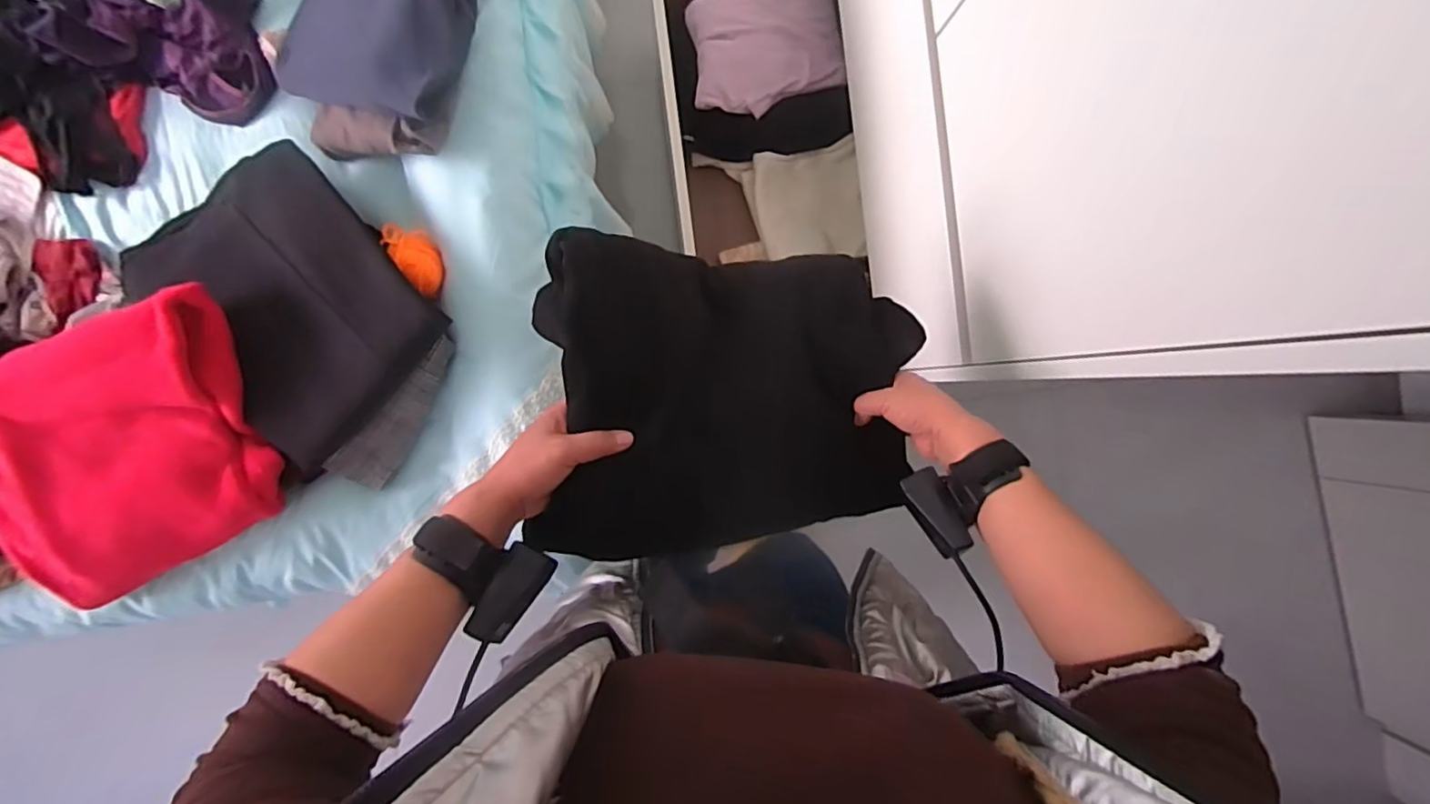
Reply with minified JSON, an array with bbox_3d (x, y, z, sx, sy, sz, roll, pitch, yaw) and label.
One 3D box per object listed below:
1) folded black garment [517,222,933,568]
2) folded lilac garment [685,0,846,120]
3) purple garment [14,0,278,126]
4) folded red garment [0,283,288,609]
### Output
[{"bbox_3d":[0.017,-0.003,0.549,0.361,0.046,0.263,0,97,-25],"label":"folded black garment"},{"bbox_3d":[0.097,-0.645,1.121,0.273,0.038,0.215,-10,89,-2],"label":"folded lilac garment"},{"bbox_3d":[-0.646,-0.439,0.711,0.244,0.057,0.160,18,88,-2],"label":"purple garment"},{"bbox_3d":[-0.633,0.053,0.658,0.311,0.071,0.262,-24,90,-3],"label":"folded red garment"}]

